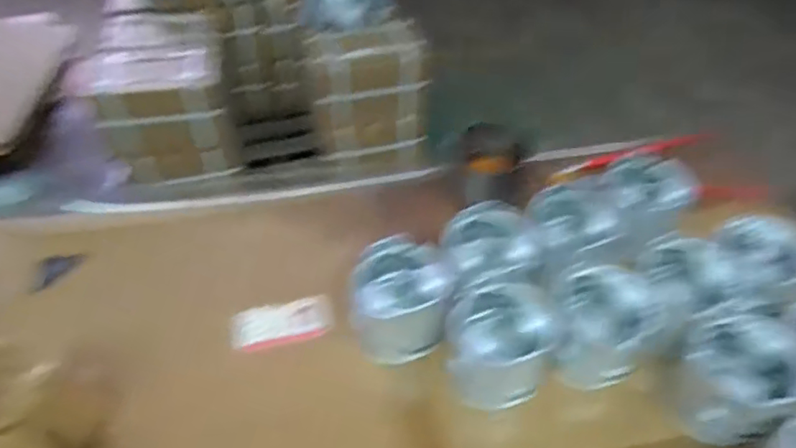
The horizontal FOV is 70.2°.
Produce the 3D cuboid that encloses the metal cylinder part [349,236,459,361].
[{"bbox_3d":[0.004,0.077,0.587,0.099,0.082,0.096,14,49,11],"label":"metal cylinder part"}]

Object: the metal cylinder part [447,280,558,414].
[{"bbox_3d":[0.098,0.118,0.556,0.092,0.070,0.096,0,48,-1],"label":"metal cylinder part"}]

